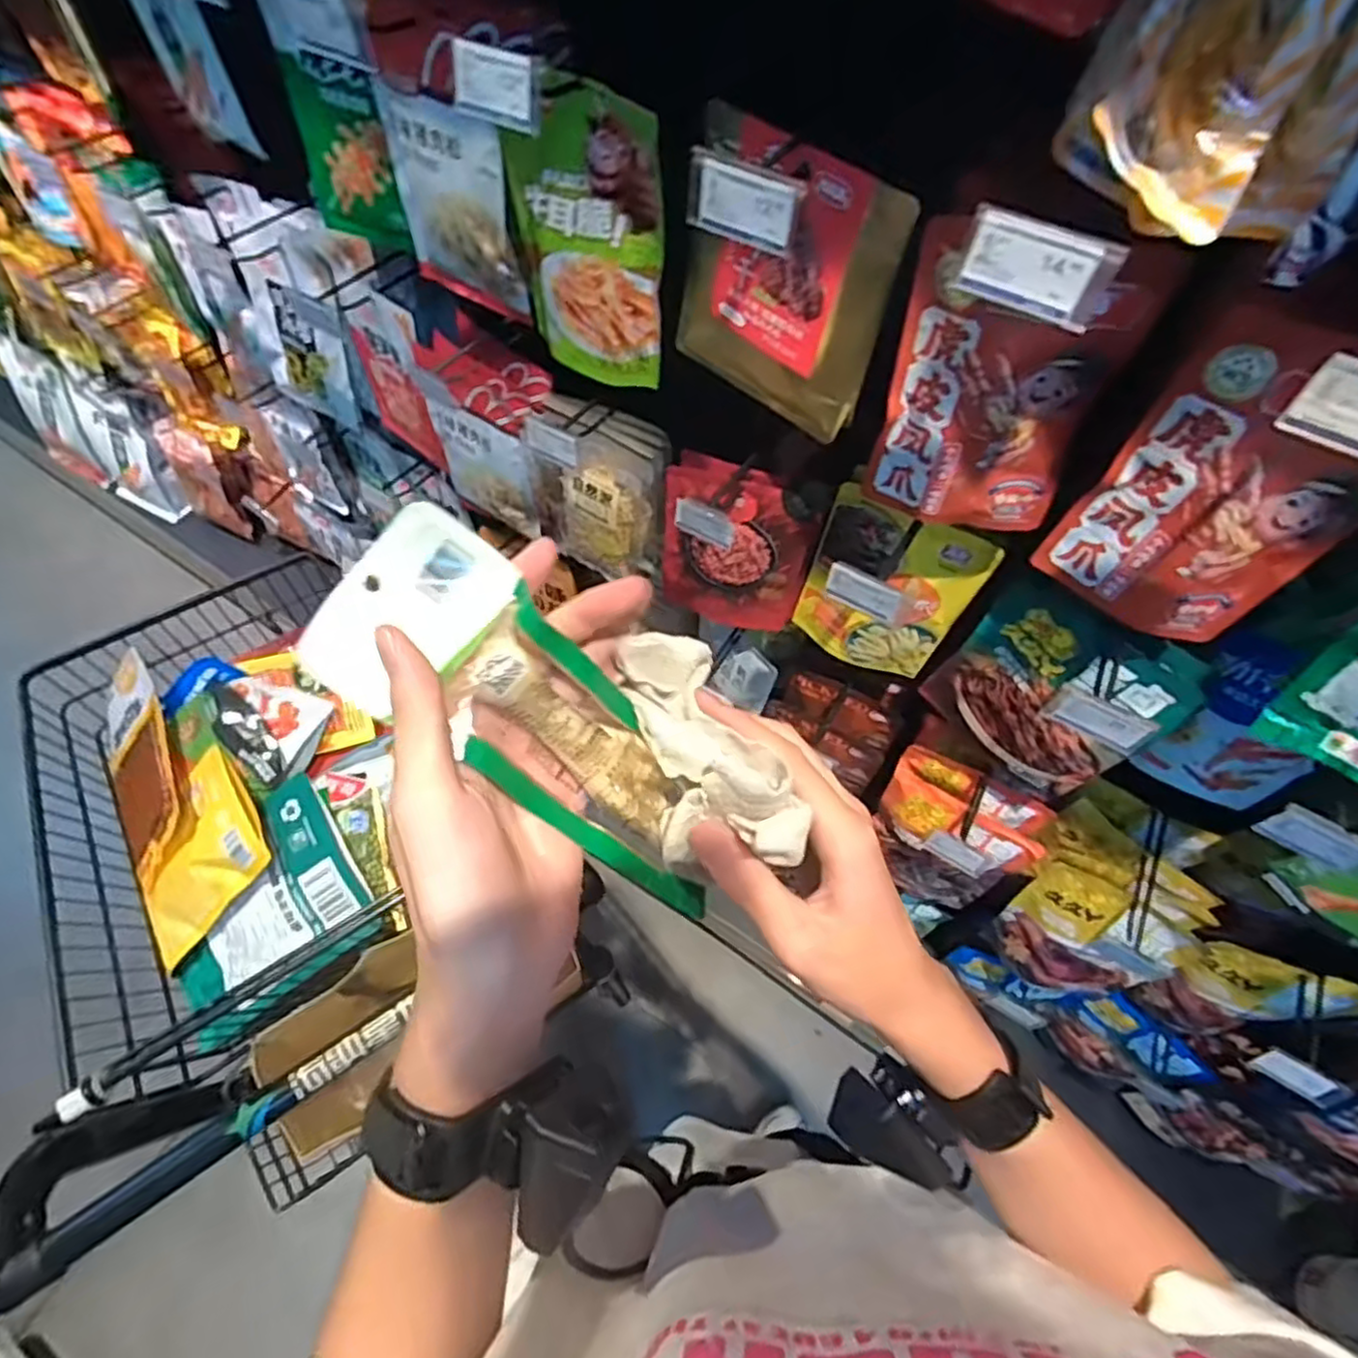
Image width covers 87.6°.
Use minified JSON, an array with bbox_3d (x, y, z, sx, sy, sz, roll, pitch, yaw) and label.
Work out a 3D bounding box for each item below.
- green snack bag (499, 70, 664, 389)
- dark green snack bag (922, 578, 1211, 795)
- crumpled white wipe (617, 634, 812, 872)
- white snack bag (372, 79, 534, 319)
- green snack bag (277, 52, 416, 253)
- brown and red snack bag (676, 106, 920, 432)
[{"bbox_3d":[-0.089,-0.411,0.671,0.047,0.246,0.162,-39,68,-23],"label":"green snack bag"},{"bbox_3d":[0.398,0.016,0.767,0.201,0.260,0.056,43,62,15],"label":"dark green snack bag"},{"bbox_3d":[0.008,0.034,0.308,0.057,0.026,0.110,-27,75,-18],"label":"crumpled white wipe"},{"bbox_3d":[-0.229,-0.482,0.726,0.155,0.179,0.030,38,64,18],"label":"white snack bag"},{"bbox_3d":[-0.364,-0.576,0.792,0.135,0.166,0.023,24,60,10],"label":"green snack bag"},{"bbox_3d":[0.081,-0.330,0.592,0.187,0.198,0.031,37,64,17],"label":"brown and red snack bag"}]

